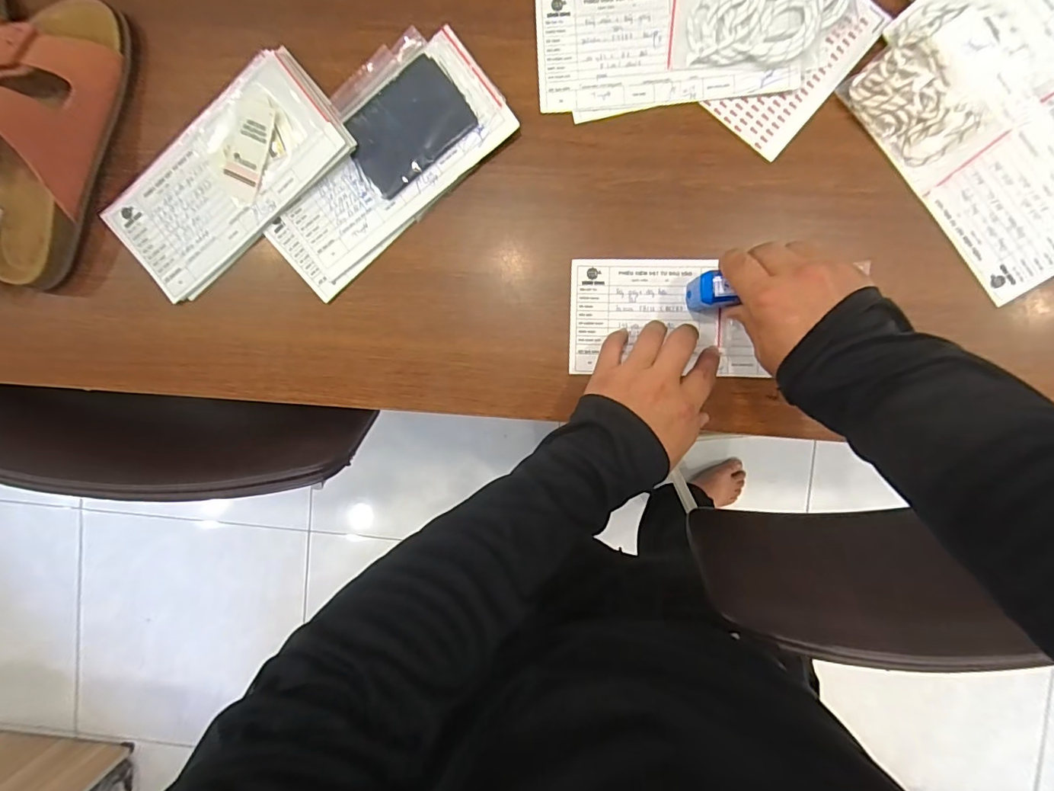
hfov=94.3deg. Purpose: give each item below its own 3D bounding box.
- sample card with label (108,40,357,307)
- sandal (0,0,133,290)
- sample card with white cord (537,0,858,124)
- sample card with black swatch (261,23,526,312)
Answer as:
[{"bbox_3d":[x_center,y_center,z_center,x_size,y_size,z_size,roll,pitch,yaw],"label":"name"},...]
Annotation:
[{"bbox_3d":[-0.262,-0.188,0.424,0.221,0.015,0.108,-38,91,5],"label":"sample card with label"},{"bbox_3d":[-0.425,-0.223,0.414,0.096,0.065,0.255,20,95,2],"label":"sandal"},{"bbox_3d":[0.133,-0.295,0.398,0.245,0.019,0.102,-5,94,4],"label":"sample card with white cord"},{"bbox_3d":[-0.130,-0.204,0.423,0.229,0.009,0.123,-39,91,5],"label":"sample card with black swatch"}]

